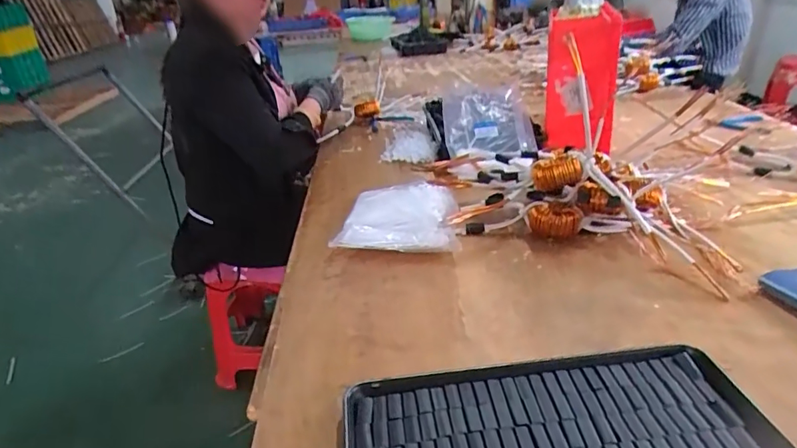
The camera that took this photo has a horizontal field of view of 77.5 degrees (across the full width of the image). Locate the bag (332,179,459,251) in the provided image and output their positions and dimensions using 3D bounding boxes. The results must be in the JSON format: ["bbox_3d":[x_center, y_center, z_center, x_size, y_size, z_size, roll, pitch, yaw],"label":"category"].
[{"bbox_3d":[0.007,-0.013,0.880,0.205,0.045,0.199,1,28,11],"label":"bag"}]

